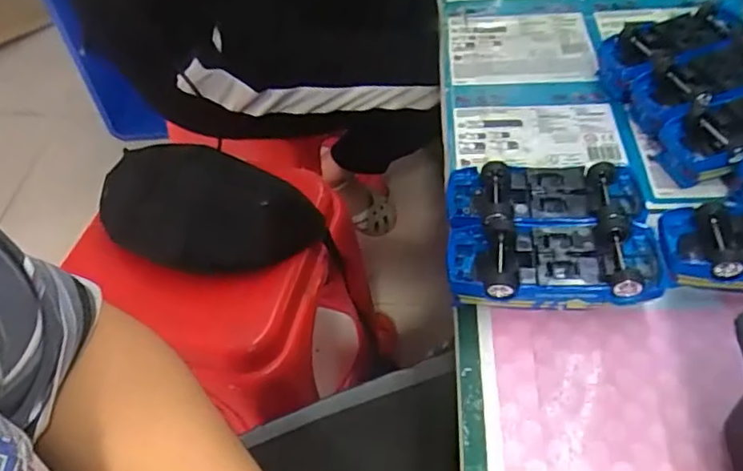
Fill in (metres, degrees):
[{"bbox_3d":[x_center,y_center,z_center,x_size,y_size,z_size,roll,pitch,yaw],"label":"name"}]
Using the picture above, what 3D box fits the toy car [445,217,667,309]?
[{"bbox_3d":[0.120,0.022,0.390,0.133,0.044,0.058,0,52,1],"label":"toy car"}]

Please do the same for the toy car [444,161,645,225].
[{"bbox_3d":[0.126,-0.023,0.422,0.141,0.037,0.063,-1,52,1],"label":"toy car"}]

